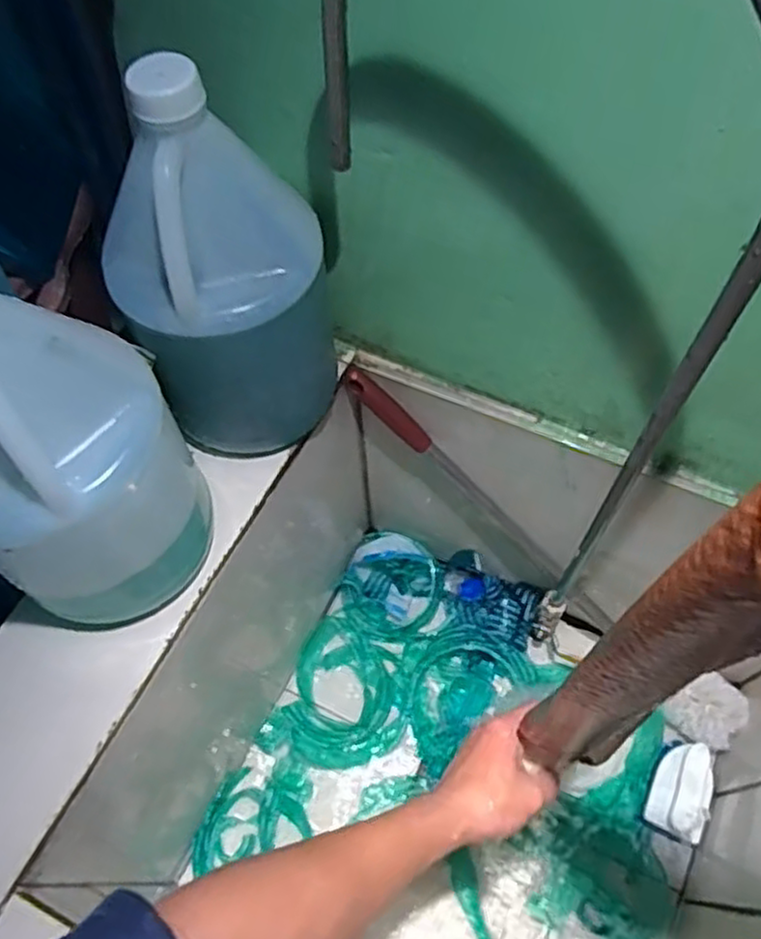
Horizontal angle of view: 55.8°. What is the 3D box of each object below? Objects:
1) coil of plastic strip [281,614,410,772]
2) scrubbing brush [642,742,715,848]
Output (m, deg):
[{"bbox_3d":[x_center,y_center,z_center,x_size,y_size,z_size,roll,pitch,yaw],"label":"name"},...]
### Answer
[{"bbox_3d":[-0.037,0.269,0.855,0.139,0.023,0.165,15,62,10],"label":"coil of plastic strip"},{"bbox_3d":[0.326,0.345,0.771,0.060,0.045,0.098,27,65,16],"label":"scrubbing brush"}]

